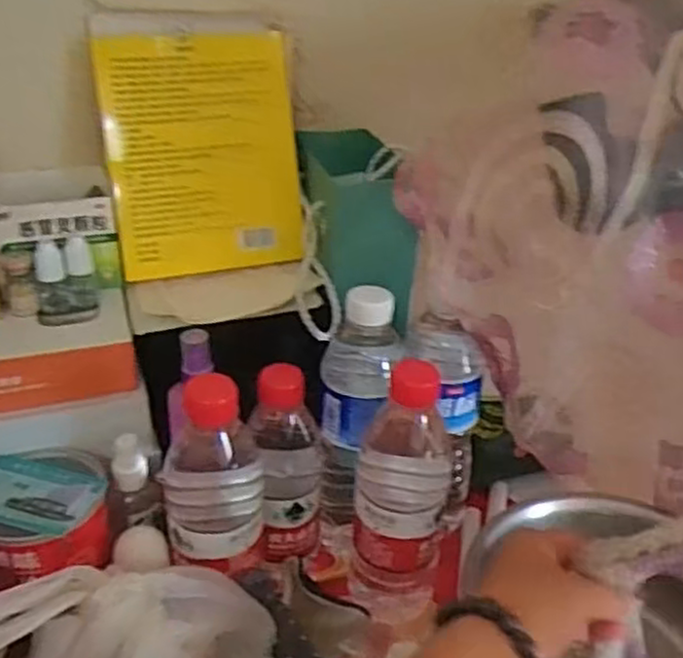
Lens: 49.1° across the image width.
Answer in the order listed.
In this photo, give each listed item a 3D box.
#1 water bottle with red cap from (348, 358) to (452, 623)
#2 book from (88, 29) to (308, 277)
[{"bbox_3d":[0.038,0.116,0.508,0.064,0.193,0.056,7,31,9],"label":"water bottle with red cap"},{"bbox_3d":[-0.101,-0.130,0.569,0.140,0.173,0.012,-7,16,-17],"label":"book"}]

